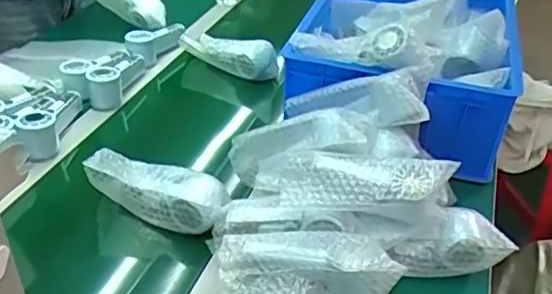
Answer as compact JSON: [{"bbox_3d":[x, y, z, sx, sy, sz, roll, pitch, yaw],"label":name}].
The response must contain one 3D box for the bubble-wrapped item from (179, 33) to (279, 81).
[{"bbox_3d":[-0.095,-0.188,1.153,0.208,0.080,0.060,26,41,28],"label":"bubble-wrapped item"}]

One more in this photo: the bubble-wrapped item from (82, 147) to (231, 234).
[{"bbox_3d":[-0.158,0.059,0.794,0.193,0.067,0.061,15,37,15],"label":"bubble-wrapped item"}]

